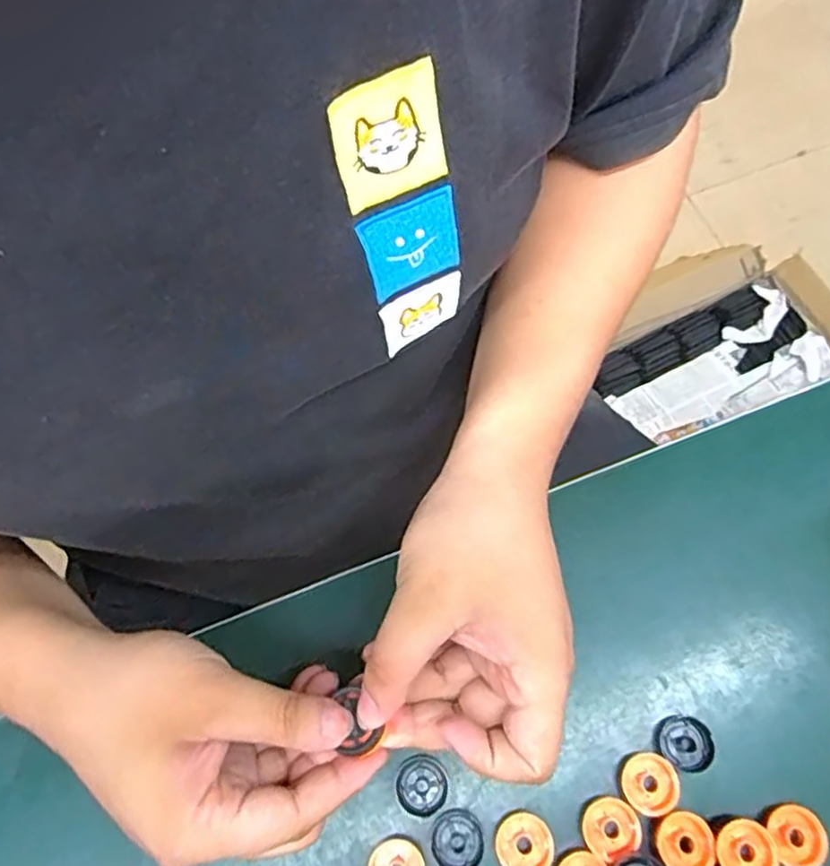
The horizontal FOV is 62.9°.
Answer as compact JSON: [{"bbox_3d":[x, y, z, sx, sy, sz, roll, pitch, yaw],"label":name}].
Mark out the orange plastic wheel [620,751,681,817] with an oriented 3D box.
[{"bbox_3d":[0.110,0.165,0.320,0.025,0.009,0.025,-1,67,2],"label":"orange plastic wheel"}]

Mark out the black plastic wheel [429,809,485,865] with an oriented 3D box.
[{"bbox_3d":[0.020,0.191,0.317,0.024,0.005,0.024,-1,67,2],"label":"black plastic wheel"}]

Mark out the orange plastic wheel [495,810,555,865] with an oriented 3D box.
[{"bbox_3d":[0.051,0.190,0.313,0.026,0.005,0.026,-1,67,2],"label":"orange plastic wheel"}]

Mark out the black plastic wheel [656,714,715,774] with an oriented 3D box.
[{"bbox_3d":[0.131,0.150,0.328,0.025,0.005,0.024,12,68,7],"label":"black plastic wheel"}]

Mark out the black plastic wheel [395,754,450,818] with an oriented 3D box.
[{"bbox_3d":[0.003,0.169,0.327,0.025,0.004,0.025,-1,67,2],"label":"black plastic wheel"}]

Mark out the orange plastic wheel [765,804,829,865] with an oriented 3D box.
[{"bbox_3d":[0.173,0.183,0.306,0.026,0.008,0.026,-1,67,2],"label":"orange plastic wheel"}]

